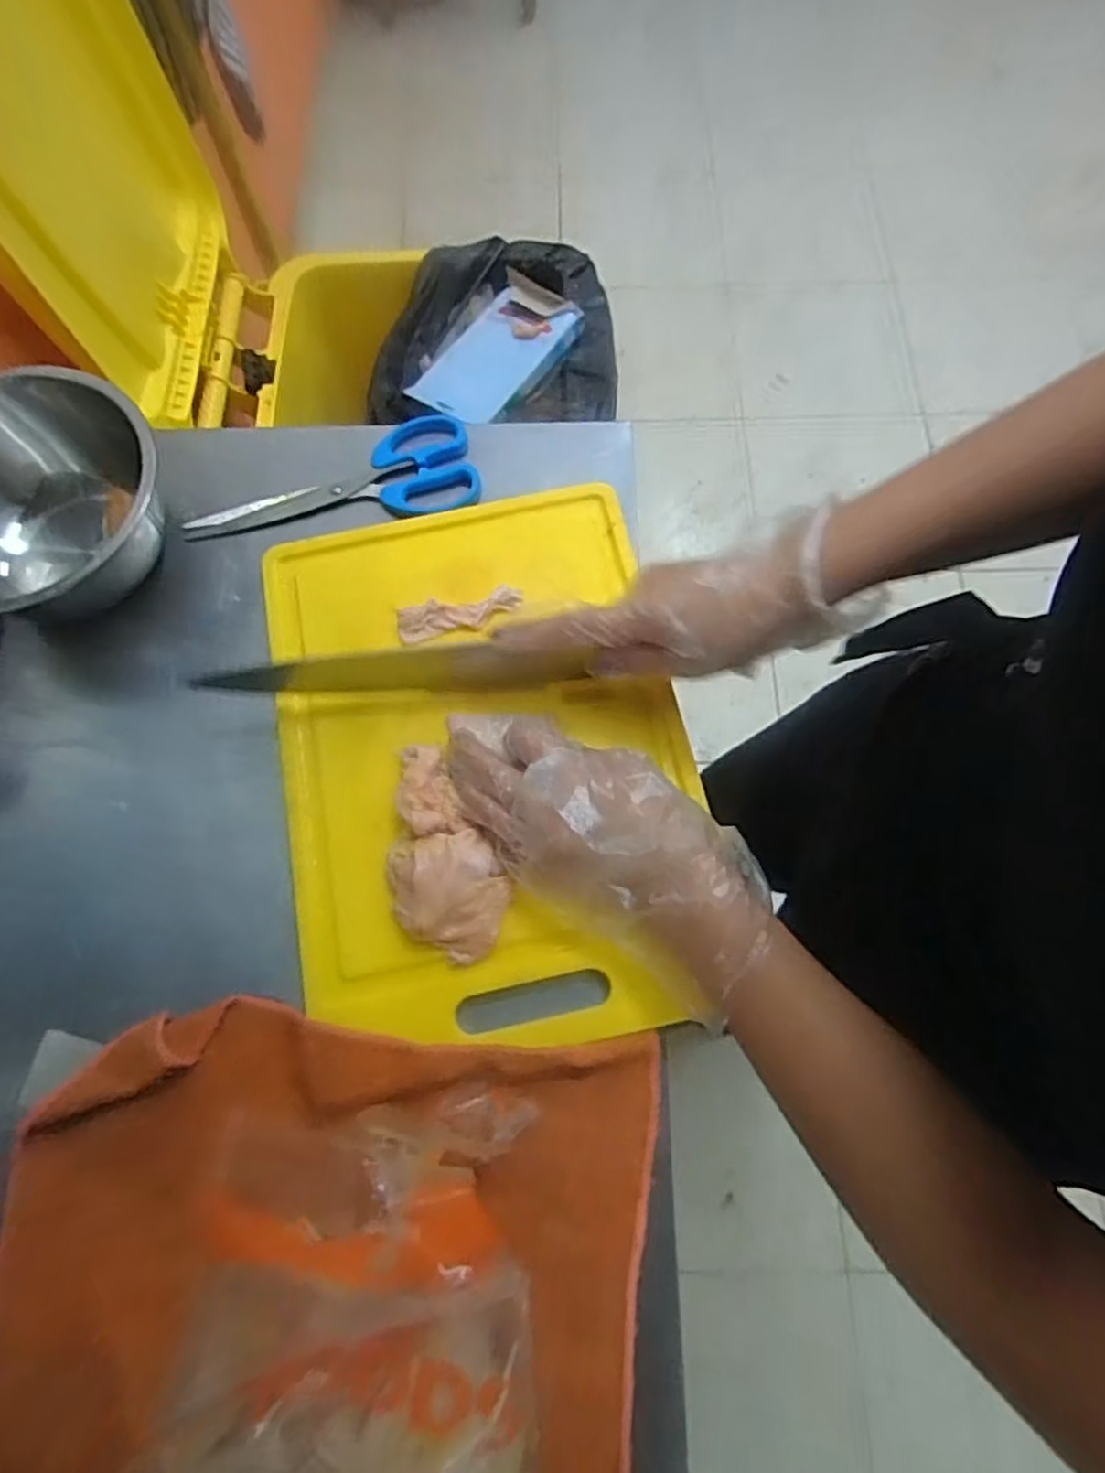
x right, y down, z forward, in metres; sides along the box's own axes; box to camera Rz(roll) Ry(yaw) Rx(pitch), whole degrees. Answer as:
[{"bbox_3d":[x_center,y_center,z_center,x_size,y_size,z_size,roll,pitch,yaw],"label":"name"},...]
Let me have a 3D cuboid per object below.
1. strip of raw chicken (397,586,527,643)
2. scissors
[{"bbox_3d":[-0.060,-0.080,0.454,0.080,0.012,0.020,-12,72,-3],"label":"strip of raw chicken"},{"bbox_3d":[-0.158,-0.185,0.508,0.205,0.013,0.079,-7,71,-1],"label":"scissors"}]

